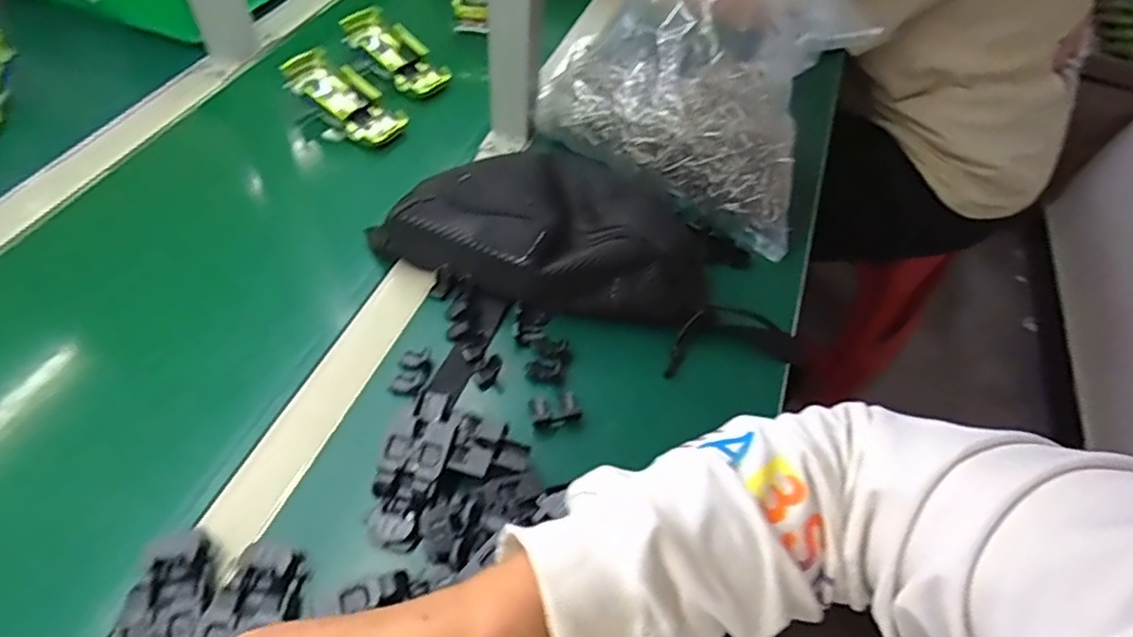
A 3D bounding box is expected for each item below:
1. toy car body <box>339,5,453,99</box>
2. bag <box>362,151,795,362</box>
[{"bbox_3d":[-0.197,-0.301,0.728,0.135,0.030,0.058,42,57,5],"label":"toy car body"},{"bbox_3d":[0.013,-0.084,0.549,0.348,0.063,0.172,13,51,4],"label":"bag"}]

